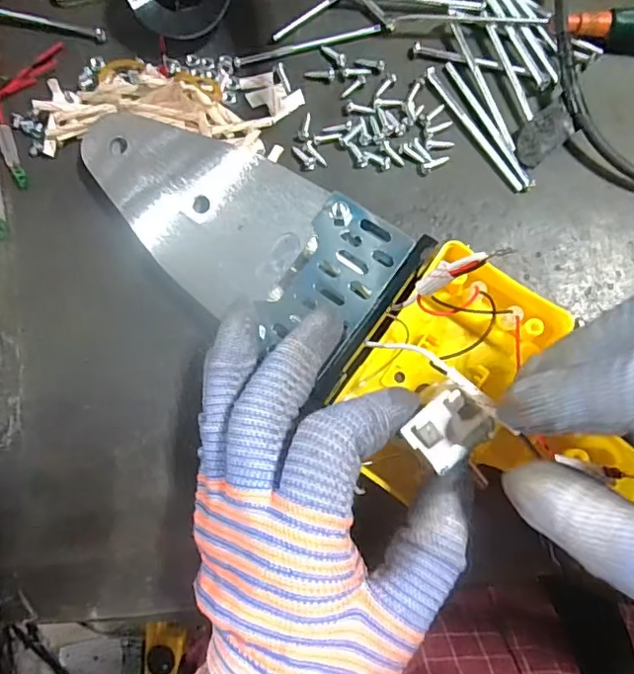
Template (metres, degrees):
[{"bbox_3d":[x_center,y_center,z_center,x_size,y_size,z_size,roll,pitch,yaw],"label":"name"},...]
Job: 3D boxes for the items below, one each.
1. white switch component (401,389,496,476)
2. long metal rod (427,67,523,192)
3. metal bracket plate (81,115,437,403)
[{"bbox_3d":[0.046,0.032,0.191,0.027,0.006,0.022,-43,84,-3],"label":"white switch component"},{"bbox_3d":[0.073,-0.097,0.256,0.004,0.004,0.072,-33,83,-2],"label":"long metal rod"},{"bbox_3d":[-0.038,-0.048,0.235,0.159,0.013,0.069,30,85,15],"label":"metal bracket plate"}]

